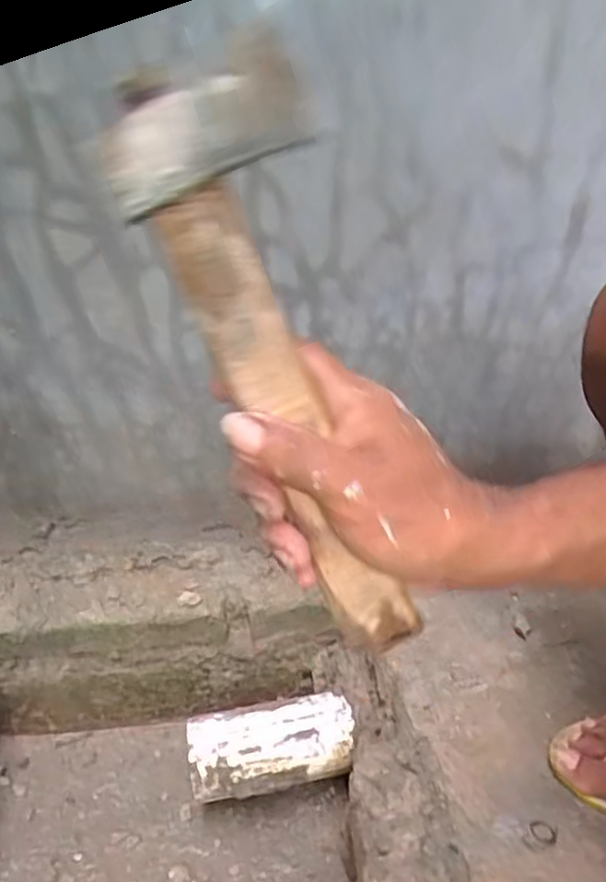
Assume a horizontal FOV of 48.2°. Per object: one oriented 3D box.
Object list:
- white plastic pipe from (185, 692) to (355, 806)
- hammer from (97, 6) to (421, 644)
[{"bbox_3d":[-0.036,0.342,0.768,0.184,0.064,0.075,-5,29,-10],"label":"white plastic pipe"},{"bbox_3d":[-0.005,-0.026,0.288,0.049,0.257,0.072,-6,20,39],"label":"hammer"}]

